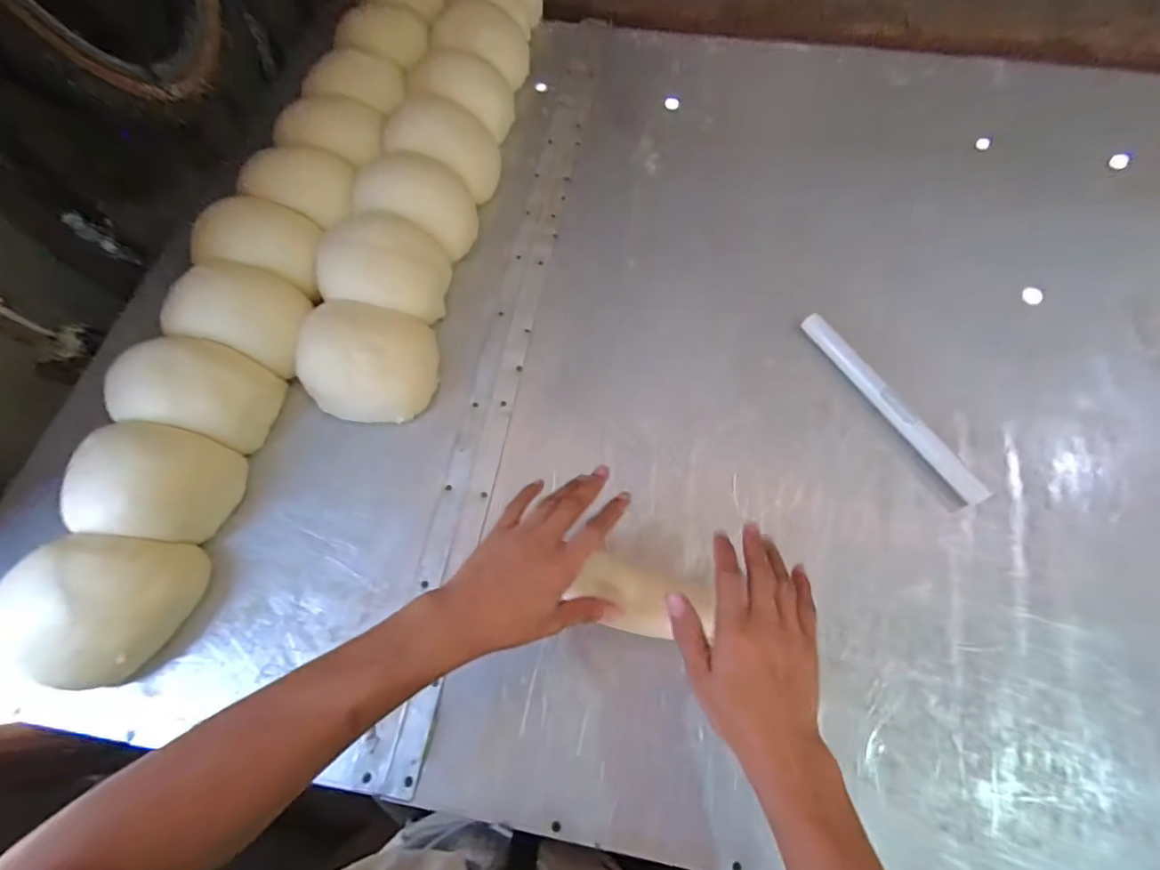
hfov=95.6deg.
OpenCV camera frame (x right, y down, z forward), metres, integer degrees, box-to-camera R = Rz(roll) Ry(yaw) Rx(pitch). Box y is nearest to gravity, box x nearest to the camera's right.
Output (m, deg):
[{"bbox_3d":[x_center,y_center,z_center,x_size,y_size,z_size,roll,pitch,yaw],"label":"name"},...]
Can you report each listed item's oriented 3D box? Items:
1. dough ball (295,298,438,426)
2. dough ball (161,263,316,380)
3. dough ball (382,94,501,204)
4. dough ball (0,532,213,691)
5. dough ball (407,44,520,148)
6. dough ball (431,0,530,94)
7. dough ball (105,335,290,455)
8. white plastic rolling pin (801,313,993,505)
[{"bbox_3d":[-0.215,-0.076,0.532,0.126,0.058,0.118,0,68,1],"label":"dough ball"},{"bbox_3d":[-0.346,-0.122,0.529,0.123,0.056,0.093,7,68,4],"label":"dough ball"},{"bbox_3d":[-0.164,-0.350,0.642,0.141,0.057,0.103,19,69,8],"label":"dough ball"},{"bbox_3d":[-0.399,0.142,0.428,0.128,0.088,0.112,1,68,1],"label":"dough ball"},{"bbox_3d":[-0.152,-0.451,0.685,0.134,0.061,0.101,17,69,8],"label":"dough ball"},{"bbox_3d":[-0.134,-0.536,0.730,0.117,0.071,0.123,0,68,1],"label":"dough ball"},{"bbox_3d":[-0.370,-0.045,0.502,0.136,0.079,0.089,11,68,5],"label":"dough ball"},{"bbox_3d":[0.311,-0.032,0.533,0.023,0.015,0.236,-29,70,-11],"label":"white plastic rolling pin"}]

